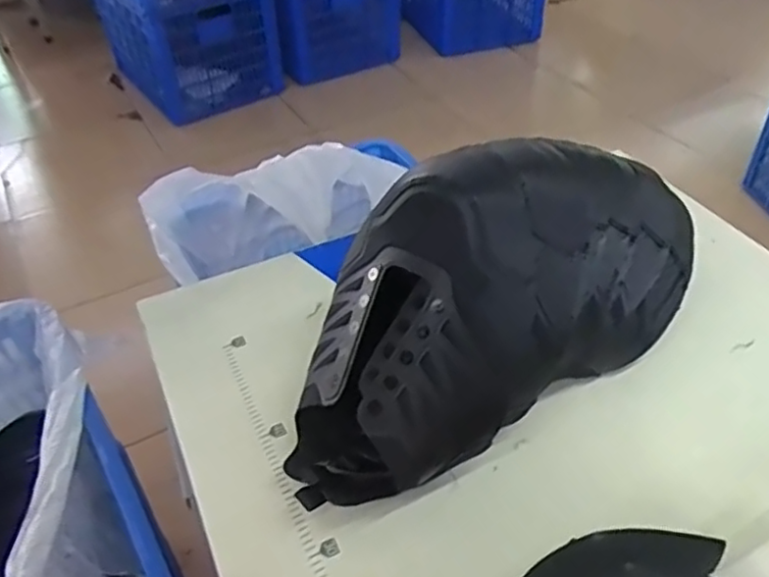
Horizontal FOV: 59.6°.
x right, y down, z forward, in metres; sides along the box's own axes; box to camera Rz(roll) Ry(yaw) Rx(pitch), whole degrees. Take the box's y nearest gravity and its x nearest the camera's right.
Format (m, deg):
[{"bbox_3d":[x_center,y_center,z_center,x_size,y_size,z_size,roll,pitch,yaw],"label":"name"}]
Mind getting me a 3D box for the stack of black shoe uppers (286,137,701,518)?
[{"bbox_3d":[0.061,0.016,0.451,0.293,0.174,0.134,-28,48,-25],"label":"stack of black shoe uppers"}]

